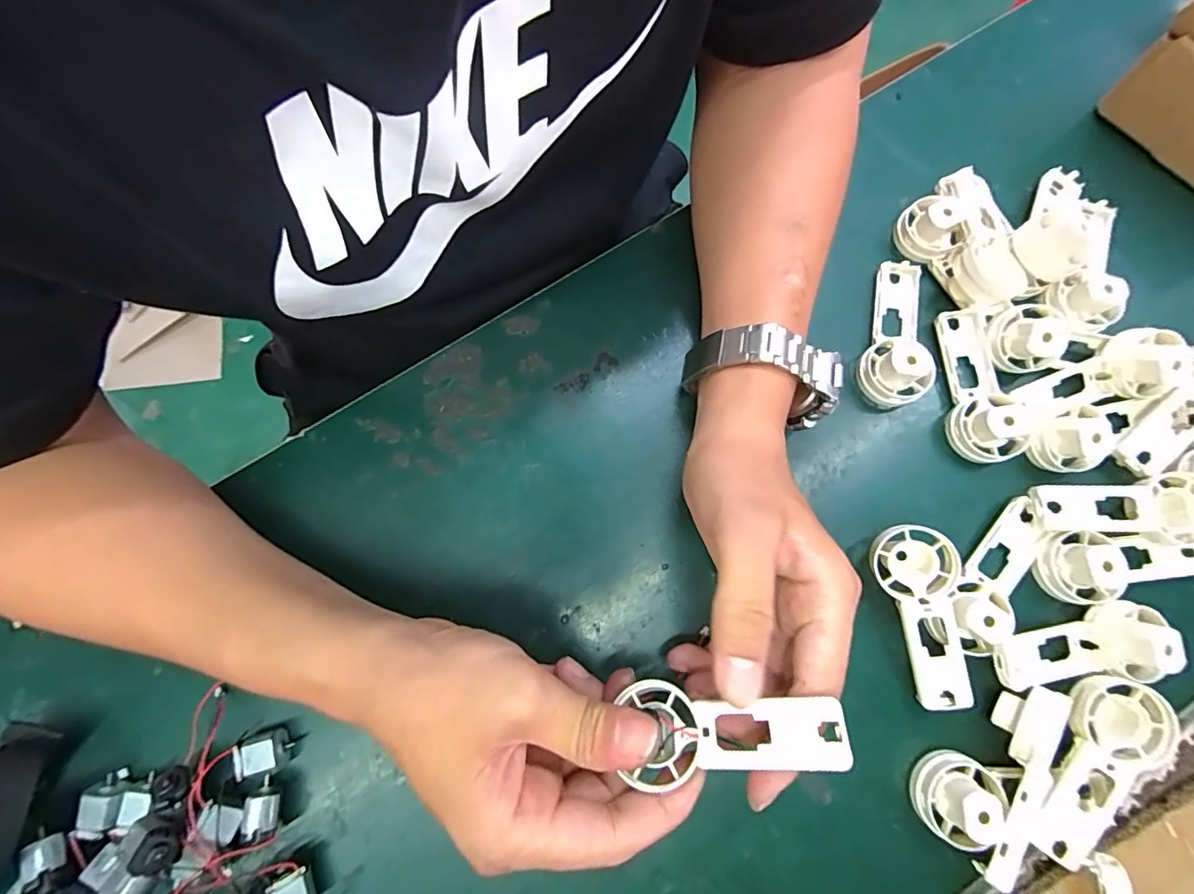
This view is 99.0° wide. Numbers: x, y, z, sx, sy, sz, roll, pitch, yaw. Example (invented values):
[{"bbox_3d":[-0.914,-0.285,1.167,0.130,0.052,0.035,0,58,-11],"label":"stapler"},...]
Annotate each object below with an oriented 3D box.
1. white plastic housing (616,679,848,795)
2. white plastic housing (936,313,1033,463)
[{"bbox_3d":[0.052,0.111,0.204,0.085,0.008,0.037,-16,53,18],"label":"white plastic housing"},{"bbox_3d":[0.222,-0.038,0.297,0.035,0.025,0.092,-7,77,0],"label":"white plastic housing"}]

